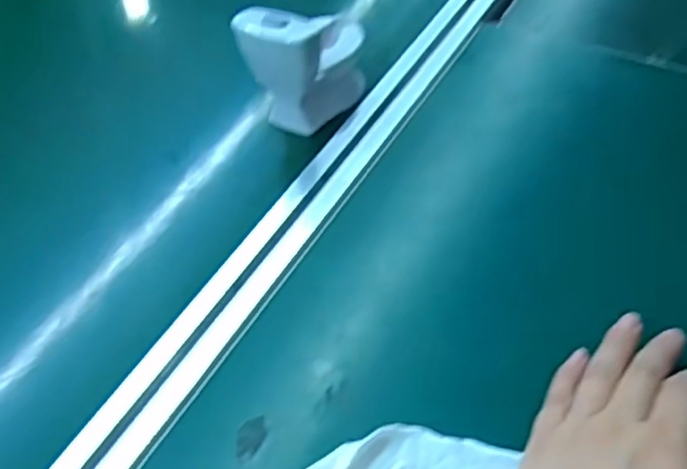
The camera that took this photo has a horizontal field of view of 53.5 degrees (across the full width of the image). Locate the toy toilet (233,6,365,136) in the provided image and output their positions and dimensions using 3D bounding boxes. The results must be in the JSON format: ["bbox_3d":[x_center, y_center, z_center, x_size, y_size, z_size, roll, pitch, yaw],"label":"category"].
[{"bbox_3d":[-0.027,-0.138,0.535,0.053,0.095,0.093,26,56,26],"label":"toy toilet"}]

